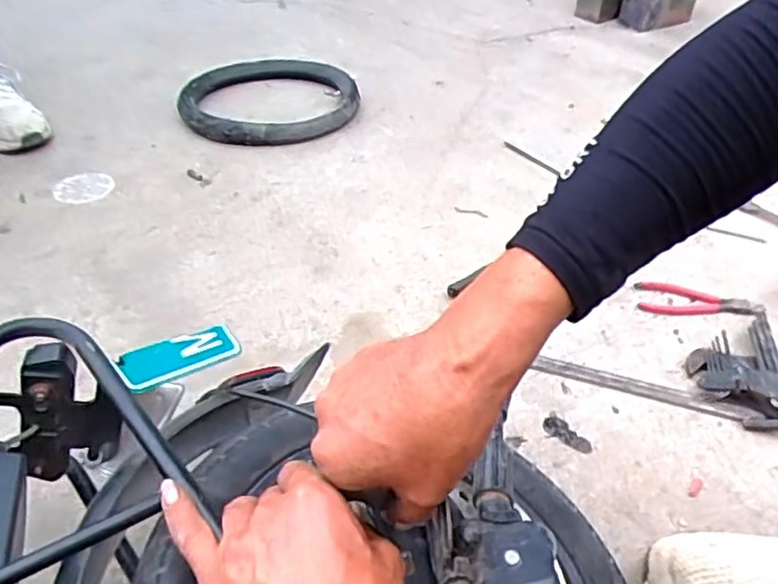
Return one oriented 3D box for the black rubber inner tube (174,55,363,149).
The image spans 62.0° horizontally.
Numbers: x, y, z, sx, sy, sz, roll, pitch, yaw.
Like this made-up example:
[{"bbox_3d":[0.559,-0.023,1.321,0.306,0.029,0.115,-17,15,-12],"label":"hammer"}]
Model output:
[{"bbox_3d":[-0.206,-0.339,1.152,0.328,0.061,0.245,-18,48,-23],"label":"black rubber inner tube"}]

